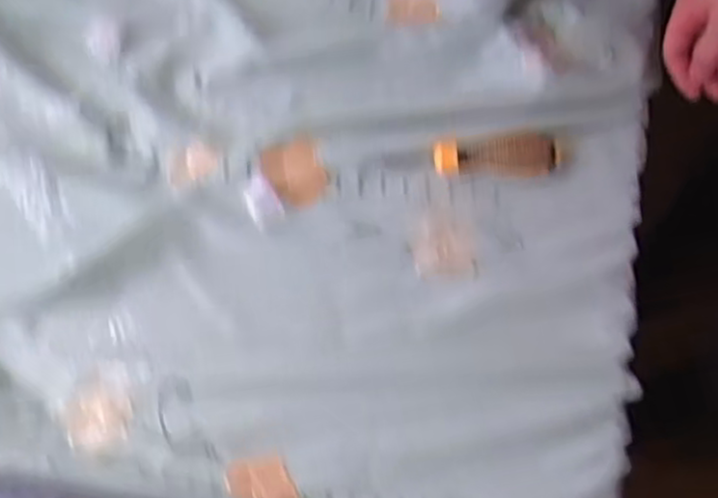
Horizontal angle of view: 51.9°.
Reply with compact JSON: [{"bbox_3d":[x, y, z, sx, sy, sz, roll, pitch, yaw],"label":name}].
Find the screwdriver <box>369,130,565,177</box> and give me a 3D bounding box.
[{"bbox_3d":[0.096,-0.079,0.651,0.166,0.025,0.038,-6,79,0],"label":"screwdriver"}]

